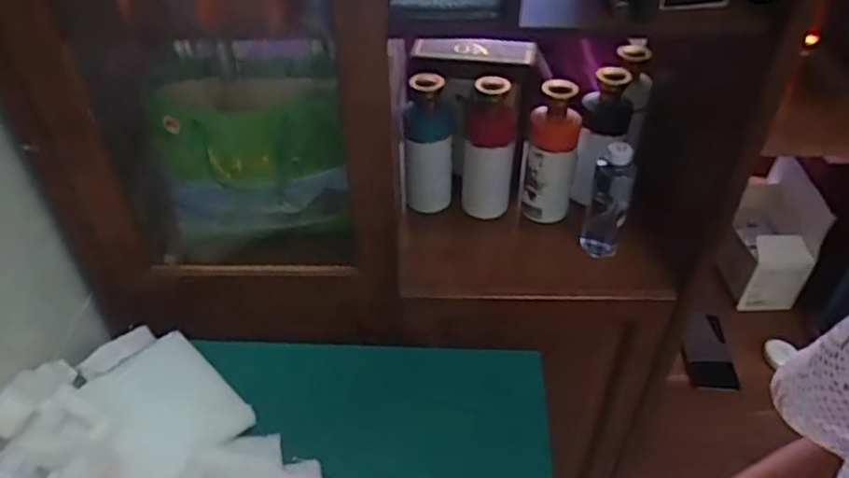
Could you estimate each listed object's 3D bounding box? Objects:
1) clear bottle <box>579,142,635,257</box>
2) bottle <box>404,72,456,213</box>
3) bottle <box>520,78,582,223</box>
[{"bbox_3d":[0.273,-0.061,0.954,0.058,0.207,0.053,13,44,15],"label":"clear bottle"},{"bbox_3d":[0.008,-0.150,1.018,0.077,0.214,0.071,-3,43,-2],"label":"bottle"},{"bbox_3d":[0.192,-0.120,0.993,0.078,0.247,0.074,11,44,13],"label":"bottle"}]

